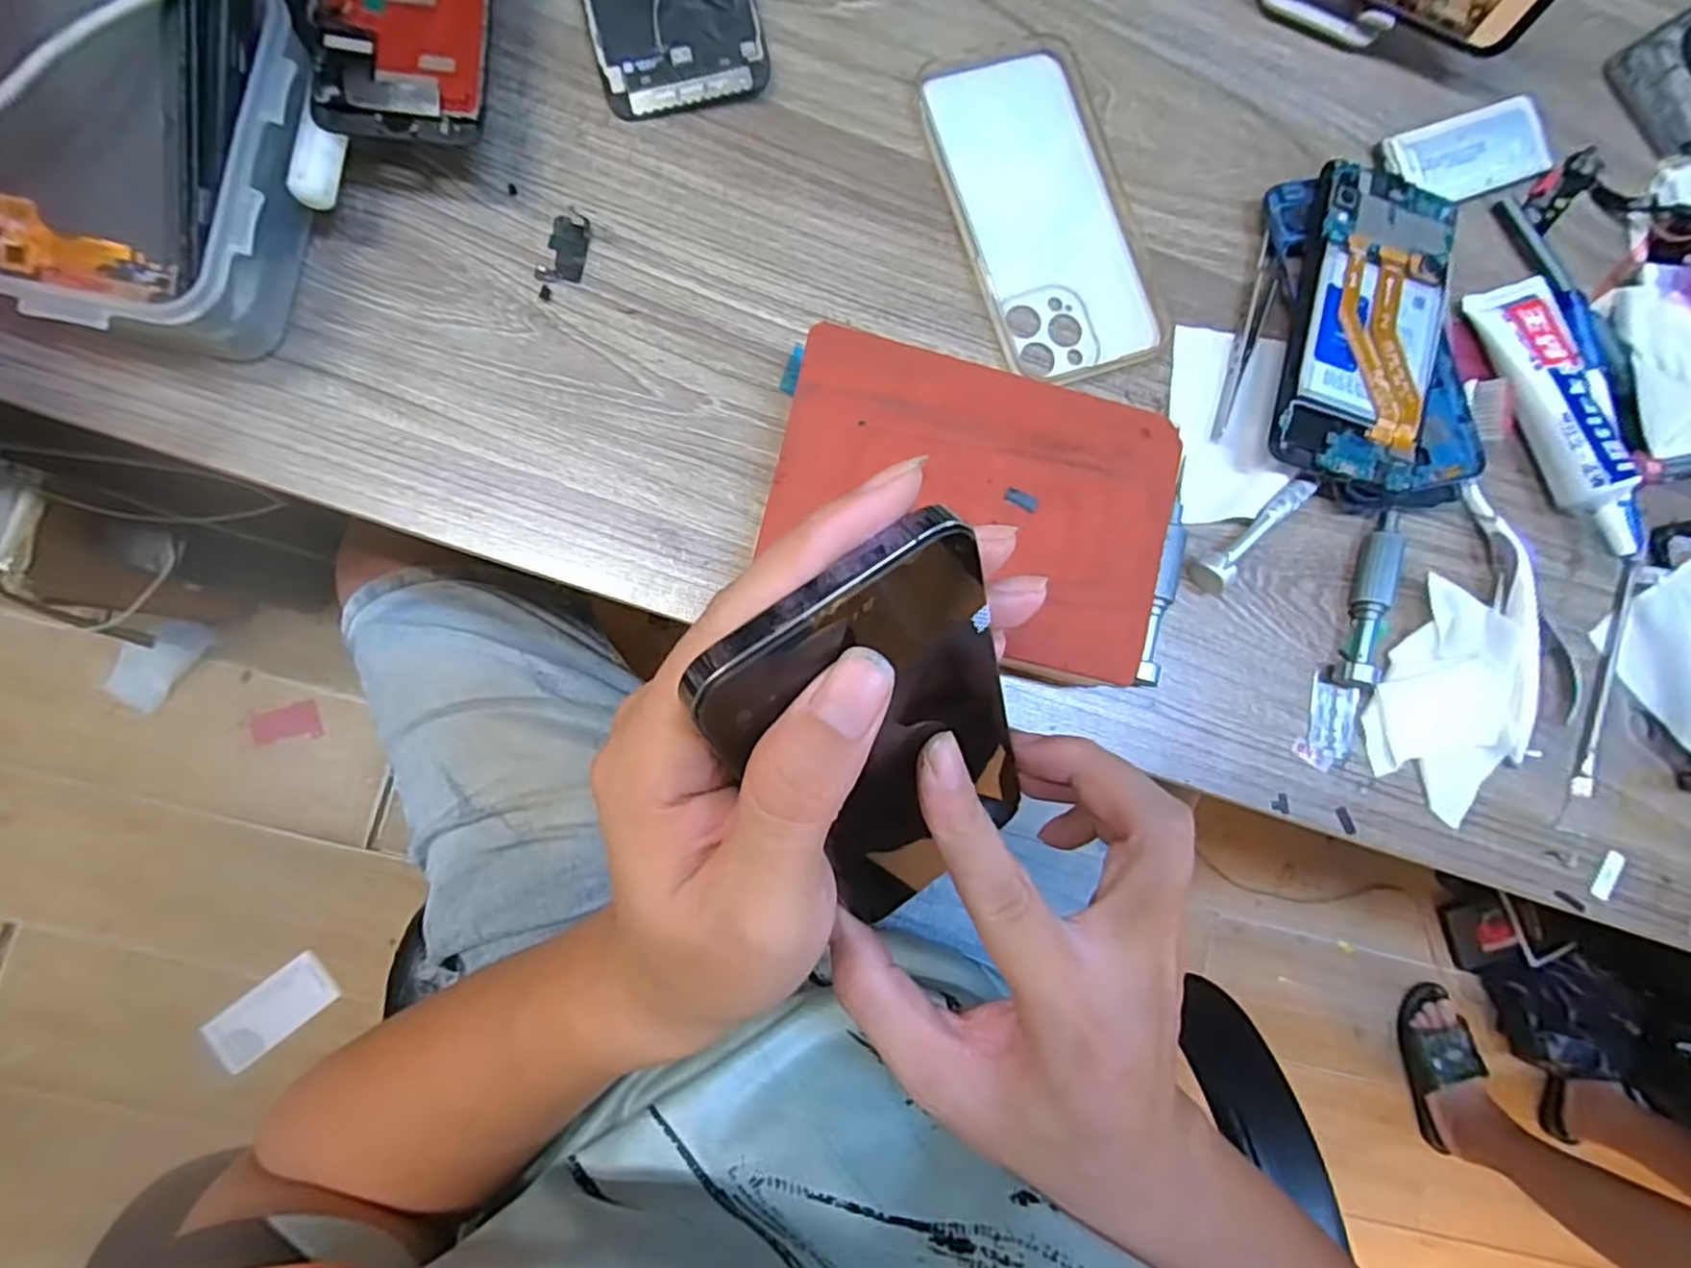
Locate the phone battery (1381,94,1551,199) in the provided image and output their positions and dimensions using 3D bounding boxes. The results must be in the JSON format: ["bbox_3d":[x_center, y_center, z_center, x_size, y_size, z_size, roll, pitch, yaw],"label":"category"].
[{"bbox_3d":[0.319,-0.245,0.373,0.091,0.010,0.040,-21,87,-7],"label":"phone battery"}]

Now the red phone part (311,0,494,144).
[{"bbox_3d":[-0.173,-0.255,0.290,0.062,0.010,0.121,0,85,-6],"label":"red phone part"}]

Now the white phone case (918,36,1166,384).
[{"bbox_3d":[0.093,-0.201,0.347,0.079,0.008,0.160,-18,87,-7],"label":"white phone case"}]

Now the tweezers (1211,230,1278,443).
[{"bbox_3d":[0.194,-0.143,0.352,0.013,0.007,0.104,18,84,-4],"label":"tweezers"}]

